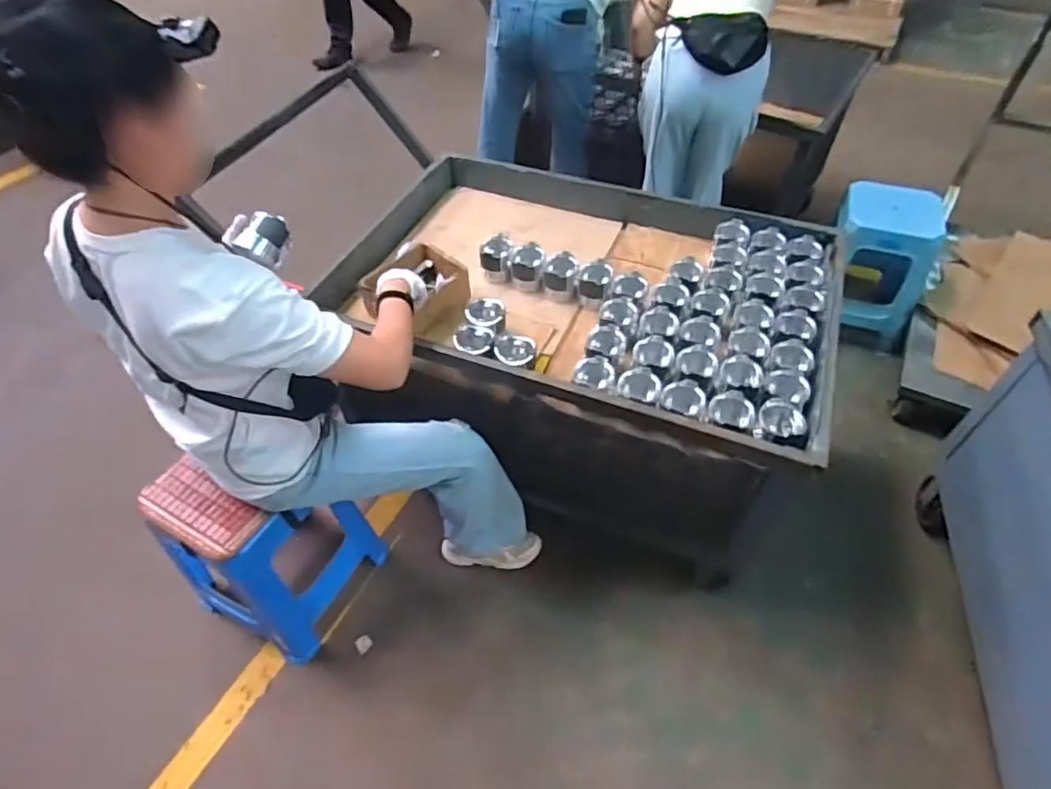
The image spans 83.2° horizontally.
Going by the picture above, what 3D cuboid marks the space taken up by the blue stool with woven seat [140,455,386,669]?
[{"bbox_3d":[-0.613,0.350,1.392,0.344,0.468,0.344,22,53,18],"label":"blue stool with woven seat"}]

